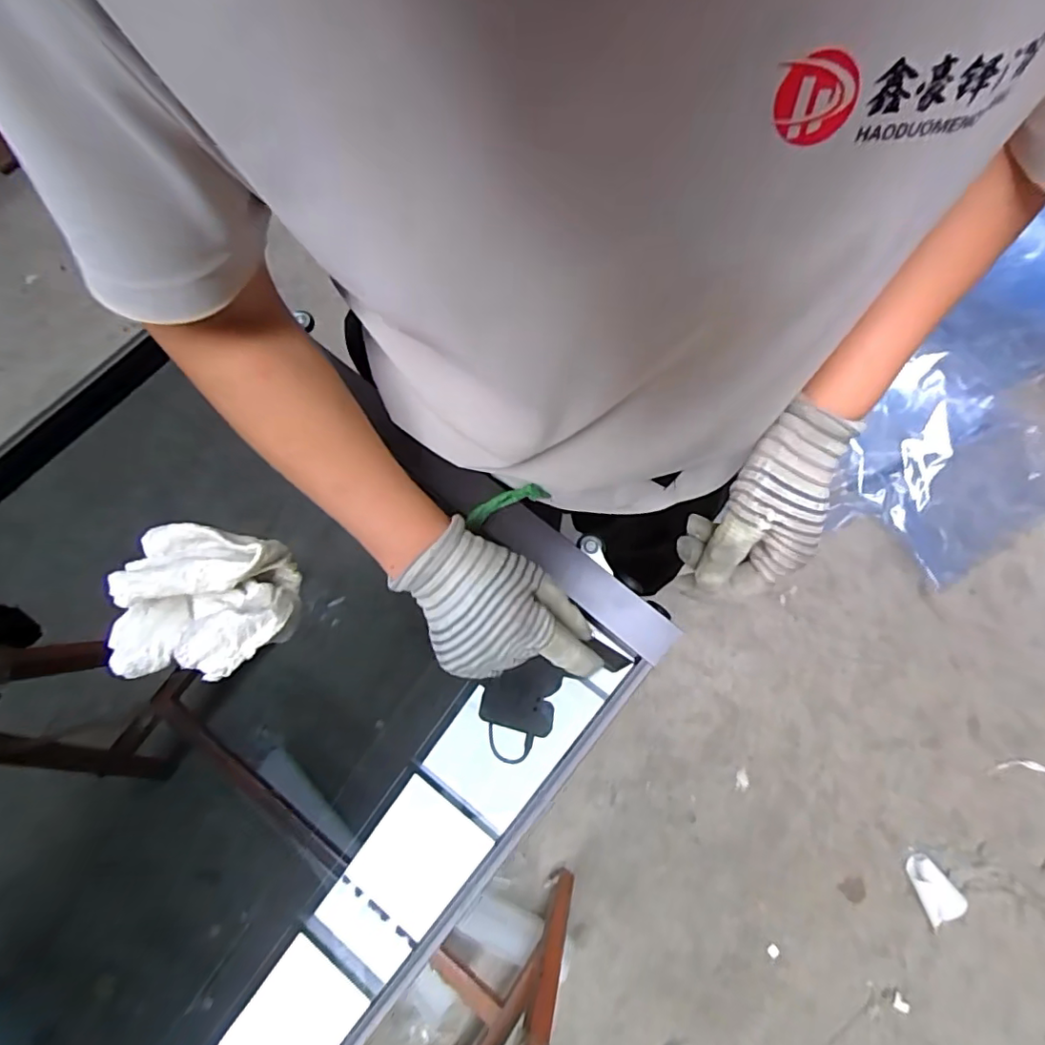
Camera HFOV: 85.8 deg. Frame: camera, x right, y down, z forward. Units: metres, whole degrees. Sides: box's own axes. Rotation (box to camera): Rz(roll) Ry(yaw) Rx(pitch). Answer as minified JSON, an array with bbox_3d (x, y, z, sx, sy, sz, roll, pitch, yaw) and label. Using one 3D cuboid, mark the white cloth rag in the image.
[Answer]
[{"bbox_3d":[-0.228,0.052,0.392,0.137,0.046,0.106,2,72,2],"label":"white cloth rag"}]

